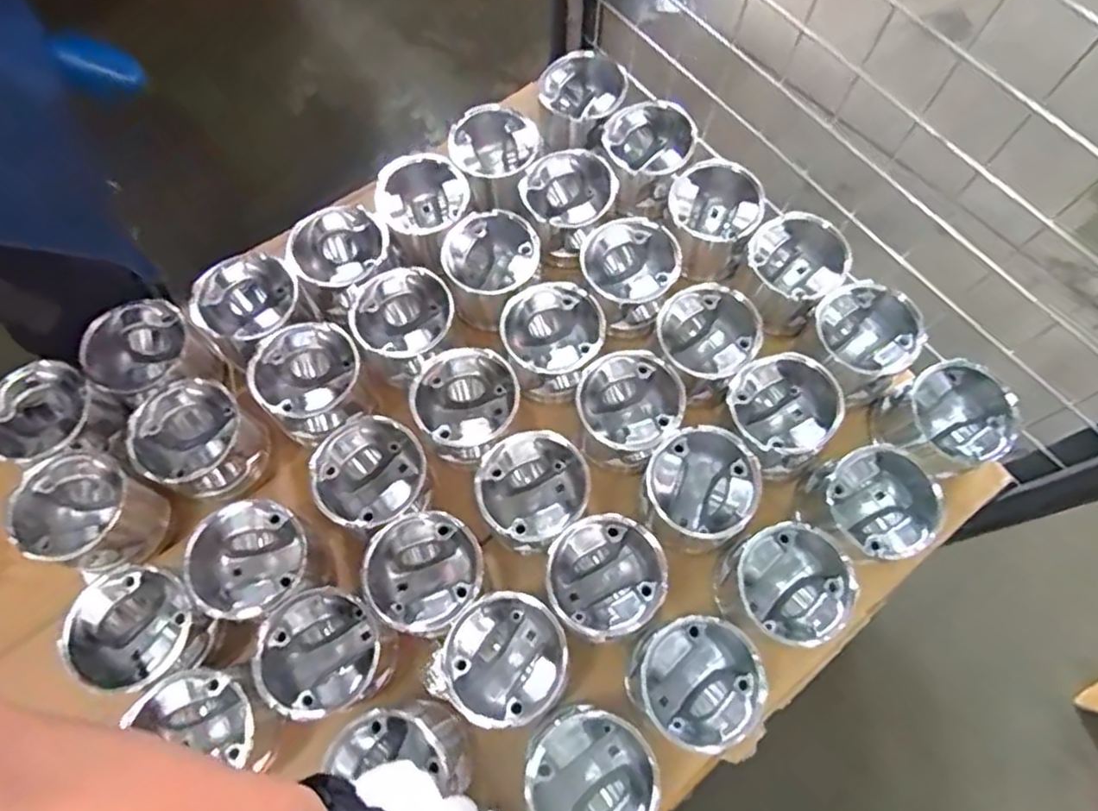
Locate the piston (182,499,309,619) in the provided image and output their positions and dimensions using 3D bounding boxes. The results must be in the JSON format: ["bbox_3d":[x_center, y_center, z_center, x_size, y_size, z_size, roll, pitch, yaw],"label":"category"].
[{"bbox_3d":[-0.247,0.130,0.550,0.091,0.073,0.086,0,69,0],"label":"piston"}]

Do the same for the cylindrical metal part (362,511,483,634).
[{"bbox_3d":[-0.102,0.143,0.559,0.092,0.078,0.091,0,69,0],"label":"cylindrical metal part"}]

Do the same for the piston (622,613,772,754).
[{"bbox_3d":[0.114,0.220,0.530,0.092,0.081,0.095,0,69,0],"label":"piston"}]

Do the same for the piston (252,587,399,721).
[{"bbox_3d":[-0.177,0.199,0.532,0.091,0.067,0.090,0,69,0],"label":"piston"}]

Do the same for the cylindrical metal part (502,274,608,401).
[{"bbox_3d":[0.004,-0.061,0.636,0.090,0.078,0.096,0,69,0],"label":"cylindrical metal part"}]

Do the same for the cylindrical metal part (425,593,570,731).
[{"bbox_3d":[-0.034,0.201,0.521,0.092,0.077,0.092,0,69,0],"label":"cylindrical metal part"}]

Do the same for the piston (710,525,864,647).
[{"bbox_3d":[0.197,0.152,0.554,0.096,0.089,0.088,0,69,0],"label":"piston"}]

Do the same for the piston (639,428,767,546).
[{"bbox_3d":[0.128,0.076,0.582,0.091,0.085,0.091,0,69,0],"label":"piston"}]

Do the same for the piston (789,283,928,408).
[{"bbox_3d":[0.283,-0.053,0.620,0.098,0.080,0.094,0,69,0],"label":"piston"}]

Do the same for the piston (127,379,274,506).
[{"bbox_3d":[-0.311,0.039,0.601,0.093,0.095,0.084,-41,74,-15],"label":"piston"}]

